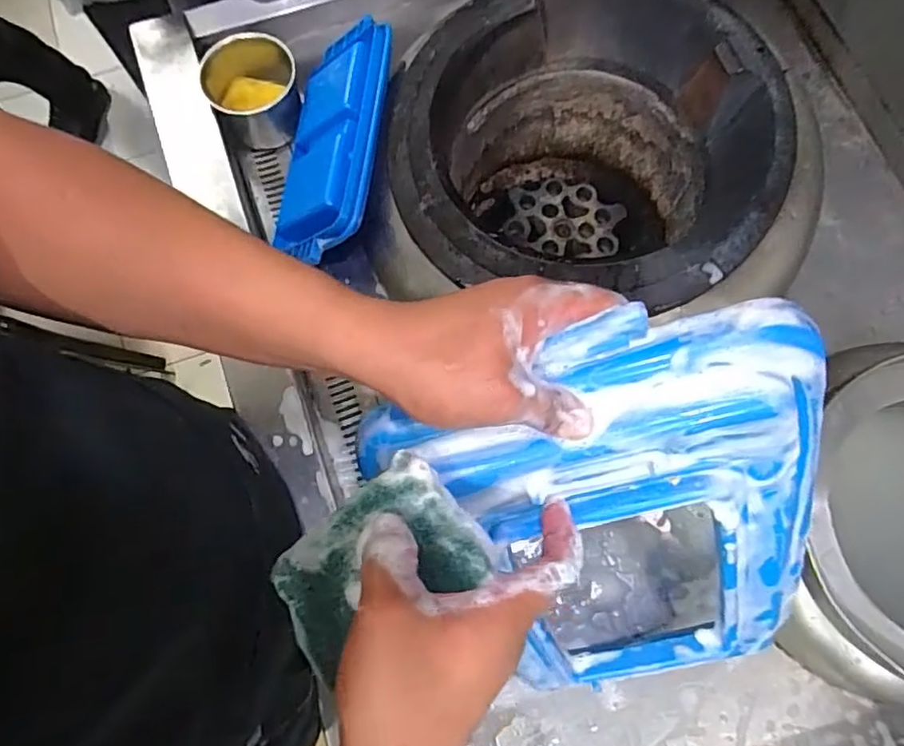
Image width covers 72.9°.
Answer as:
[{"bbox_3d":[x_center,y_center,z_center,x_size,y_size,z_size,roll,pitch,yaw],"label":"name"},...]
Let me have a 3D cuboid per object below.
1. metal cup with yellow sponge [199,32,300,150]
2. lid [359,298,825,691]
[{"bbox_3d":[-0.259,-0.371,0.814,0.117,0.074,0.114,-28,76,-8],"label":"metal cup with yellow sponge"},{"bbox_3d":[0.129,0.139,0.442,0.269,0.401,0.049,-19,37,11],"label":"lid"}]

